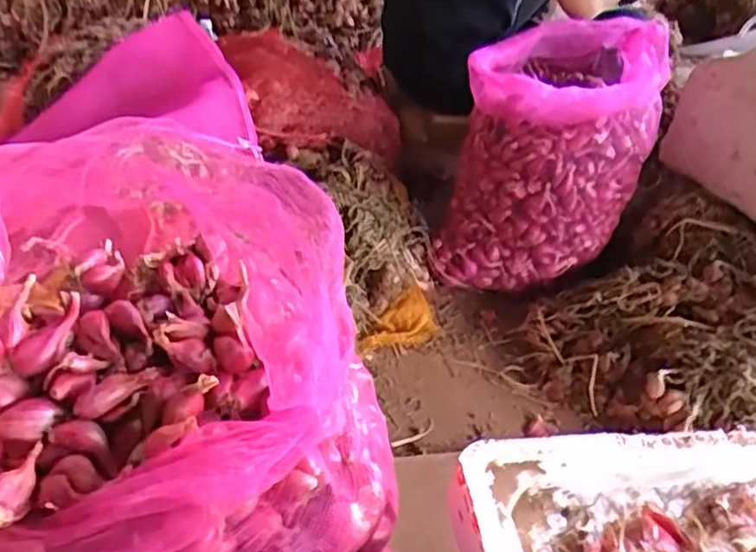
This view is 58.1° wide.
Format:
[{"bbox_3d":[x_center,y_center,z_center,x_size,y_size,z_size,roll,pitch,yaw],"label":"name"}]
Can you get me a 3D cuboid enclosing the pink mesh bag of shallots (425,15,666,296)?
[{"bbox_3d":[0.339,-0.233,1.351,0.341,0.423,0.386,15,38,14],"label":"pink mesh bag of shallots"}]

